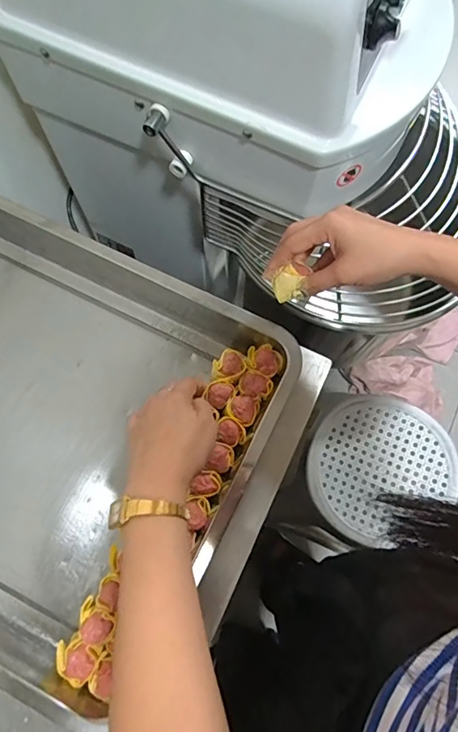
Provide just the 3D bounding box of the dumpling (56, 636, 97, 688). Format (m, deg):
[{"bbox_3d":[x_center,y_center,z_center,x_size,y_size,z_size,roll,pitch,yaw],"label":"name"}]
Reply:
[{"bbox_3d":[-0.135,0.258,0.407,0.037,0.030,0.032,35,76,9],"label":"dumpling"}]

